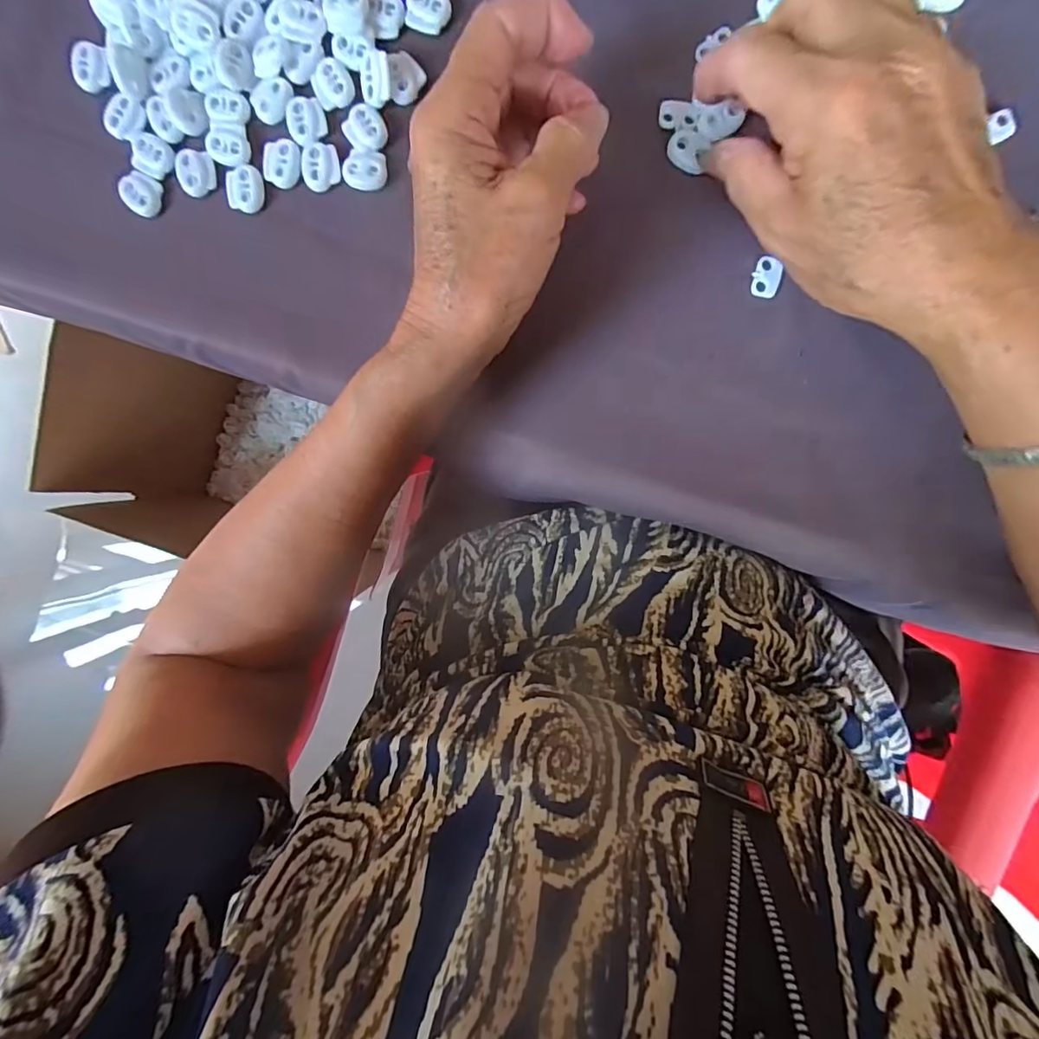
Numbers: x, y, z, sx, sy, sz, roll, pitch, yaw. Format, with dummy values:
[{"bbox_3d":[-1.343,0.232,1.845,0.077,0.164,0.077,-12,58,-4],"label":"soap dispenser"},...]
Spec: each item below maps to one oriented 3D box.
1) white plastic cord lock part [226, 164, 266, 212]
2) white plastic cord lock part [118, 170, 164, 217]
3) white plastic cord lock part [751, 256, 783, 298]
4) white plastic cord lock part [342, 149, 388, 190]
[{"bbox_3d":[-0.142,-0.171,0.264,0.019,0.004,0.022,6,98,4],"label":"white plastic cord lock part"},{"bbox_3d":[-0.200,-0.172,0.270,0.019,0.006,0.019,1,97,5],"label":"white plastic cord lock part"},{"bbox_3d":[0.120,-0.117,0.248,0.012,0.004,0.018,13,98,3],"label":"white plastic cord lock part"},{"bbox_3d":[-0.078,-0.176,0.257,0.022,0.004,0.018,13,98,3],"label":"white plastic cord lock part"}]

